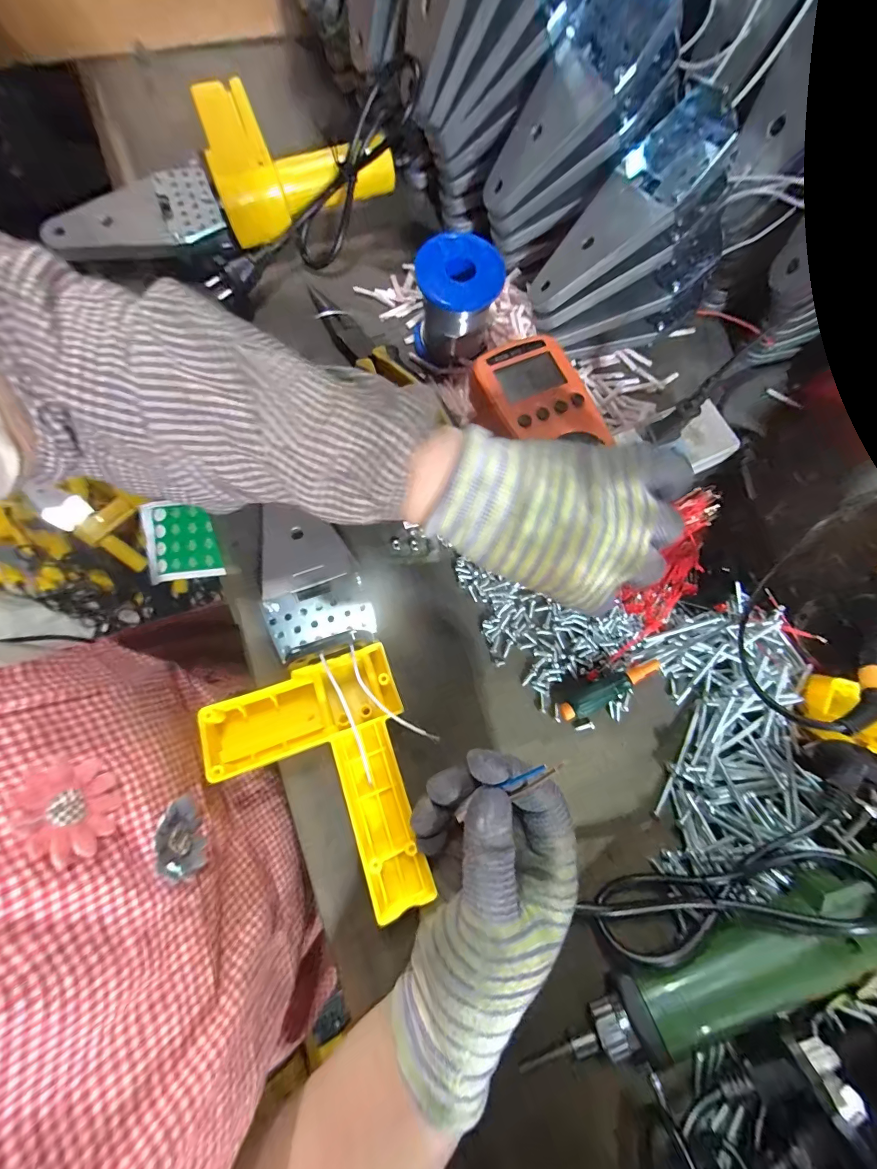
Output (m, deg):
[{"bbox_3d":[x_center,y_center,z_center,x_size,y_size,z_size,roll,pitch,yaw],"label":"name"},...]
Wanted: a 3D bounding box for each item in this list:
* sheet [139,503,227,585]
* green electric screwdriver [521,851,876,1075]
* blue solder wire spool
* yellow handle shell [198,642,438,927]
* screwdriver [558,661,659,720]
[{"bbox_3d":[-0.188,-0.031,0.288,0.061,0.004,0.057,-7,84,6],"label":"sheet"},{"bbox_3d":[0.164,0.218,0.220,0.238,0.053,0.046,-26,80,-9],"label":"green electric screwdriver"},{"bbox_3d":[0.013,-0.209,0.297,0.059,0.064,0.052,4,77,-3],"label":"blue solder wire spool"},{"bbox_3d":[-0.068,0.120,0.238,0.111,0.043,0.140,-19,79,-8],"label":"yellow handle shell"},{"bbox_3d":[0.118,0.072,0.273,0.073,0.013,0.016,-27,80,-10],"label":"screwdriver"}]

